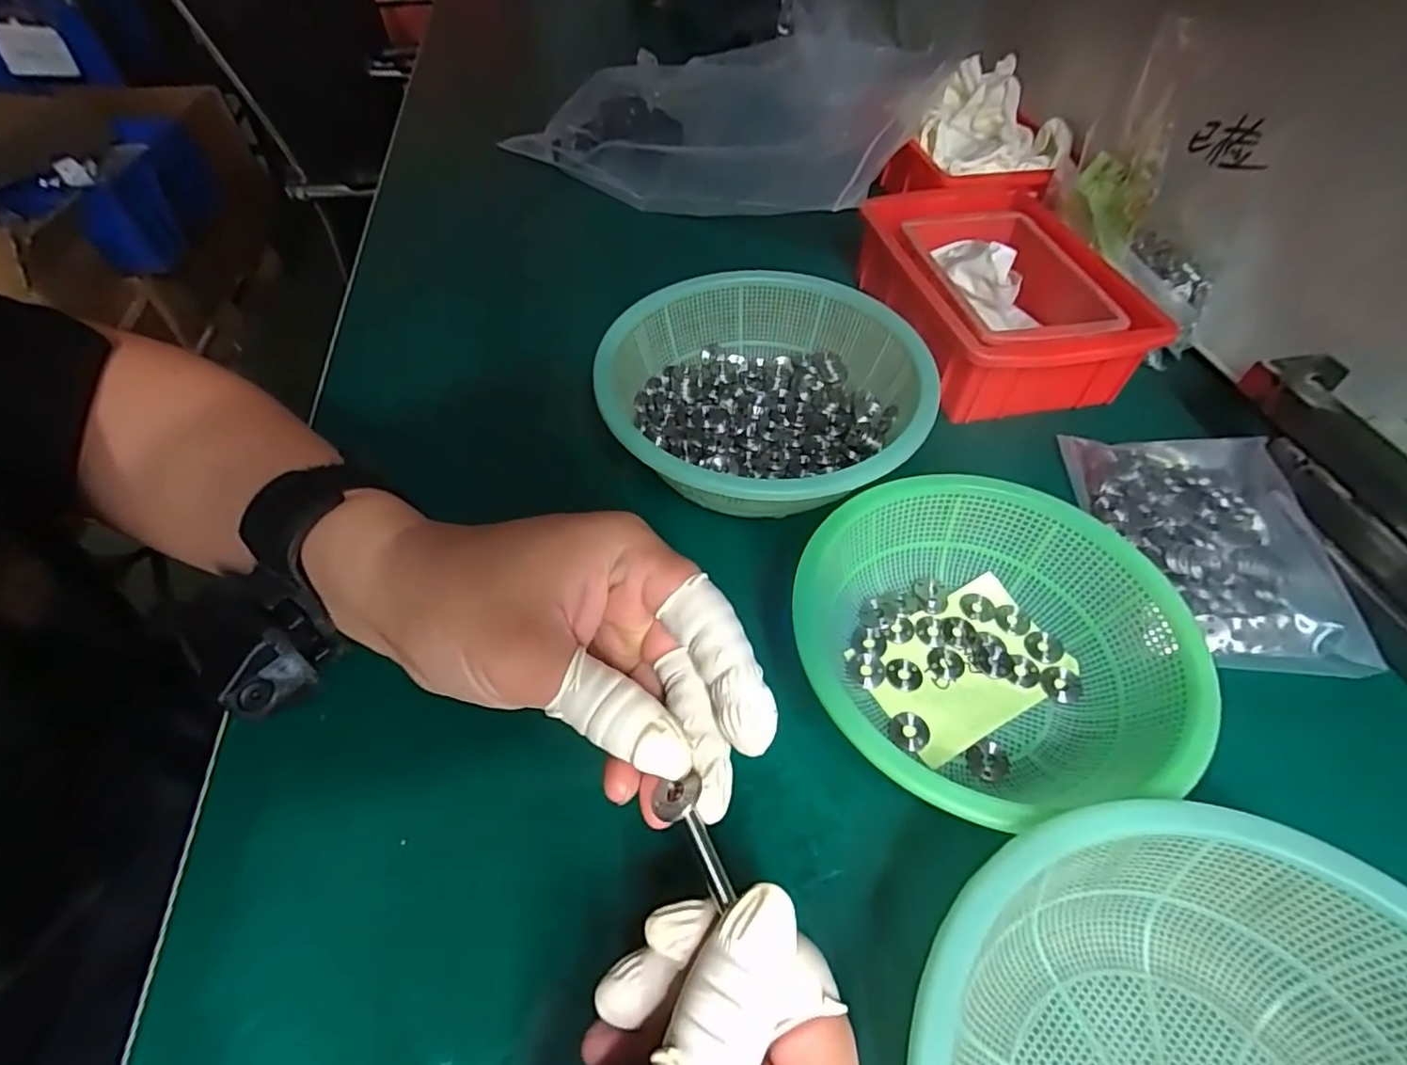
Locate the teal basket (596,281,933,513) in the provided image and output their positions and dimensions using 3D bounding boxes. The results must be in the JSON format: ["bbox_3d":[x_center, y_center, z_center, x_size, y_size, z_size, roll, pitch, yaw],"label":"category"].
[{"bbox_3d":[0.035,-0.078,0.372,0.182,0.056,0.183,0,53,0],"label":"teal basket"}]

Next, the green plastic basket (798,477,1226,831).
[{"bbox_3d":[0.122,0.048,0.279,0.160,0.048,0.151,0,53,0],"label":"green plastic basket"}]

